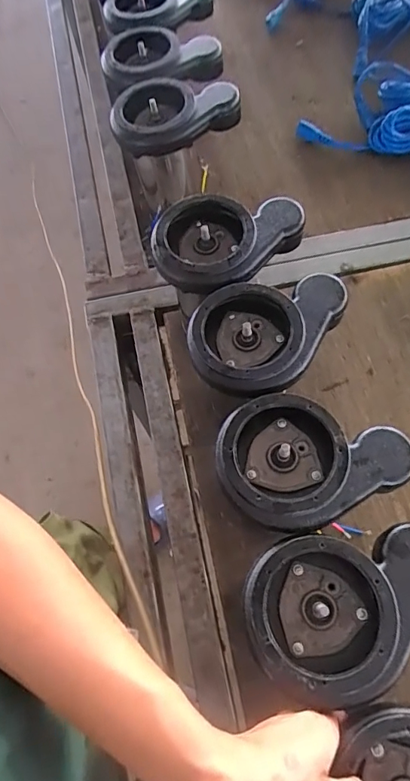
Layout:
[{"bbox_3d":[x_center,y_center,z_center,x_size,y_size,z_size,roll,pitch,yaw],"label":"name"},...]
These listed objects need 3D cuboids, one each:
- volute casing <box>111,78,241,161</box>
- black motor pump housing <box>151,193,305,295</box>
[{"bbox_3d":[-0.039,-0.364,0.614,0.168,0.032,0.113,1,64,4],"label":"volute casing"},{"bbox_3d":[0.021,-0.175,0.519,0.124,0.040,0.167,40,72,20],"label":"black motor pump housing"}]

